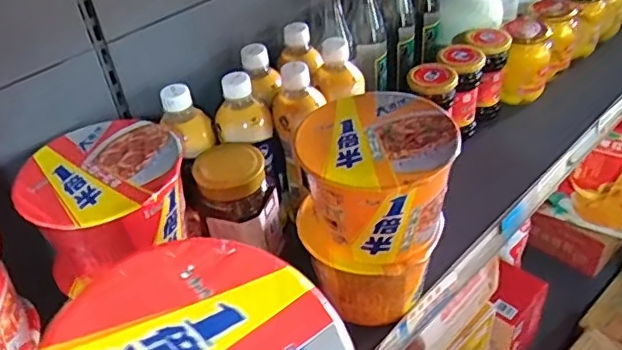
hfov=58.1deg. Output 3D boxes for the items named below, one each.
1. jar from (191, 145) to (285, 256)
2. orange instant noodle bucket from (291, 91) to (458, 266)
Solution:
[{"bbox_3d":[-0.074,0.031,0.587,0.075,0.116,0.078,-3,41,3],"label":"jar"},{"bbox_3d":[0.060,0.002,0.514,0.127,0.096,0.124,16,46,23],"label":"orange instant noodle bucket"}]

